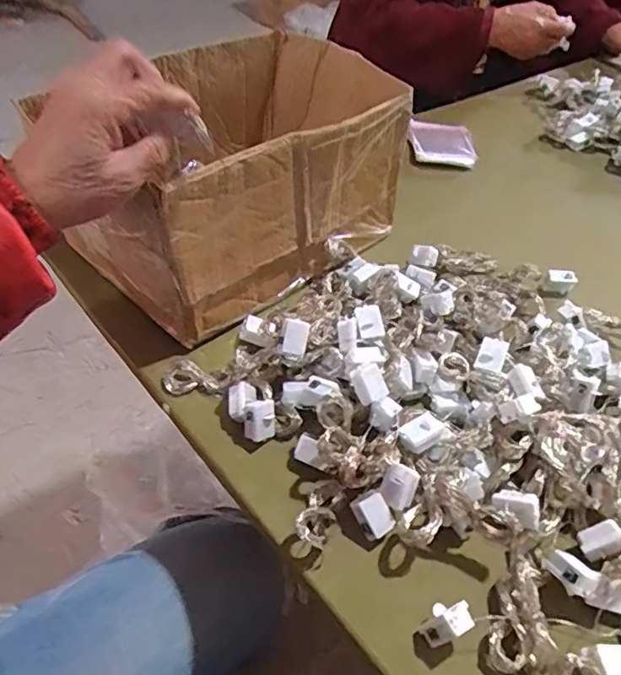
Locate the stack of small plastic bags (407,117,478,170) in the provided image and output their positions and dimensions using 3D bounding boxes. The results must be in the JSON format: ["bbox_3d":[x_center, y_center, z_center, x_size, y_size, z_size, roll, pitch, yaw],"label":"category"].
[{"bbox_3d":[0.176,-0.262,0.754,0.089,0.022,0.085,5,45,-2],"label":"stack of small plastic bags"}]

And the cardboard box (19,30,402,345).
[{"bbox_3d":[-0.061,-0.167,0.542,0.336,0.137,0.210,-32,56,-32],"label":"cardboard box"}]

